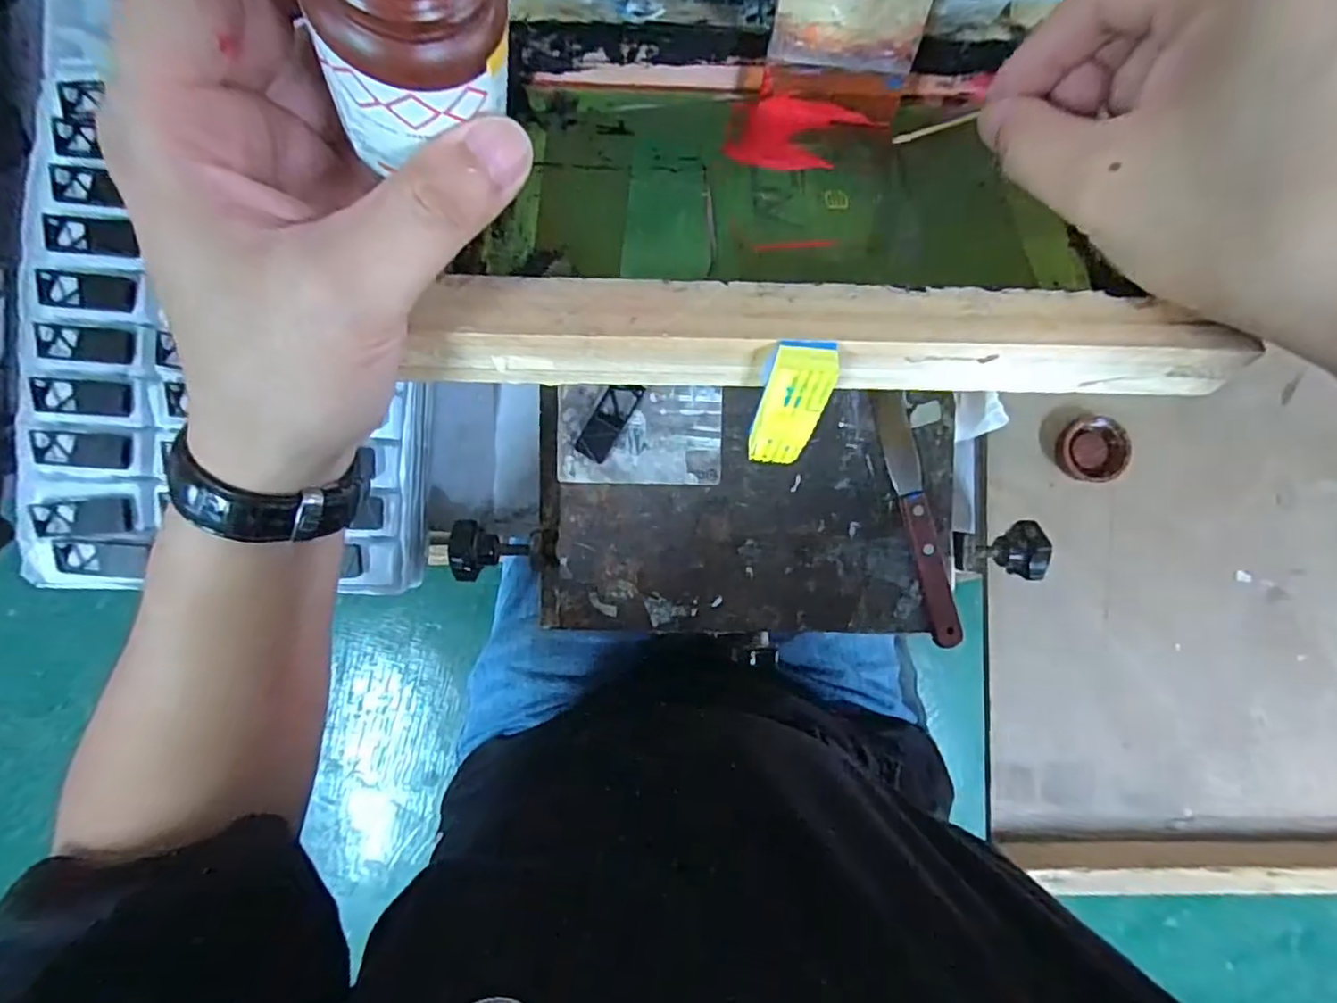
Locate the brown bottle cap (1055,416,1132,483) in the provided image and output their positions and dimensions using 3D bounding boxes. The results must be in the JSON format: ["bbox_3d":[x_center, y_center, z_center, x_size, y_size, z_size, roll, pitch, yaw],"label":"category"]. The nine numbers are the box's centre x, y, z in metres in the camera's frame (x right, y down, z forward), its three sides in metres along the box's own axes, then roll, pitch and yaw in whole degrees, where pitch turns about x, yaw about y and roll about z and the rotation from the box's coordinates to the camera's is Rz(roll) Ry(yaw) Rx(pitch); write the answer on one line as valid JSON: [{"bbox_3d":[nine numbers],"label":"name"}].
[{"bbox_3d":[0.304,-0.037,0.452,0.047,0.016,0.045,0,89,-3],"label":"brown bottle cap"}]

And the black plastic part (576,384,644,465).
[{"bbox_3d":[-0.035,-0.050,0.382,0.019,0.004,0.052,32,88,-2],"label":"black plastic part"}]

